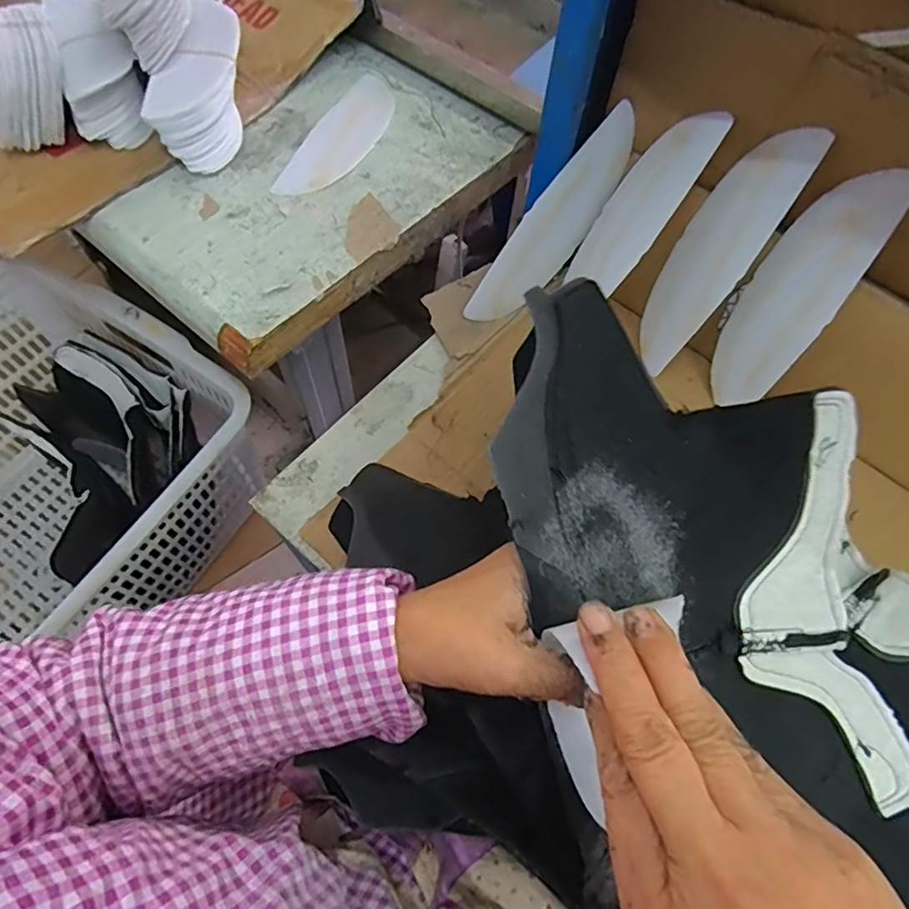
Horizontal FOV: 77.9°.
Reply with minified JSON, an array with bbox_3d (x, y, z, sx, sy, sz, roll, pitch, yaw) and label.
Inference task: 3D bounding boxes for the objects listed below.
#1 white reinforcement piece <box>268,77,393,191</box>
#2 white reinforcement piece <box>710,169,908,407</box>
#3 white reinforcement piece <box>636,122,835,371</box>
[{"bbox_3d":[-0.119,-0.345,0.608,0.072,0.006,0.201,22,67,6],"label":"white reinforcement piece"},{"bbox_3d":[0.277,-0.130,0.462,0.007,0.204,0.072,-12,52,-36],"label":"white reinforcement piece"},{"bbox_3d":[0.219,-0.172,0.481,0.009,0.208,0.072,-4,50,-32],"label":"white reinforcement piece"}]

